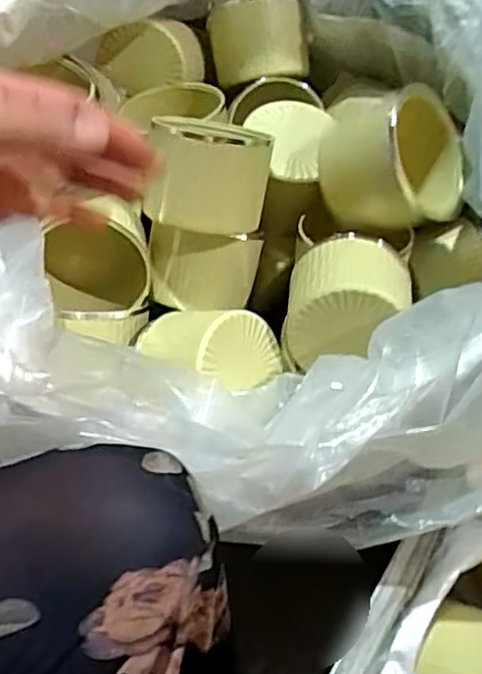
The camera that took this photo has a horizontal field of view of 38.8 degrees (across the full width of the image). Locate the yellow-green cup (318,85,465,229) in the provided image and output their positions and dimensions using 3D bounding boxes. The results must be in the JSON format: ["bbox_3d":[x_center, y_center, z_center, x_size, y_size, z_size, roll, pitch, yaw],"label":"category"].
[{"bbox_3d":[0.132,-0.155,0.609,0.107,0.113,0.093,1,11,42],"label":"yellow-green cup"}]

